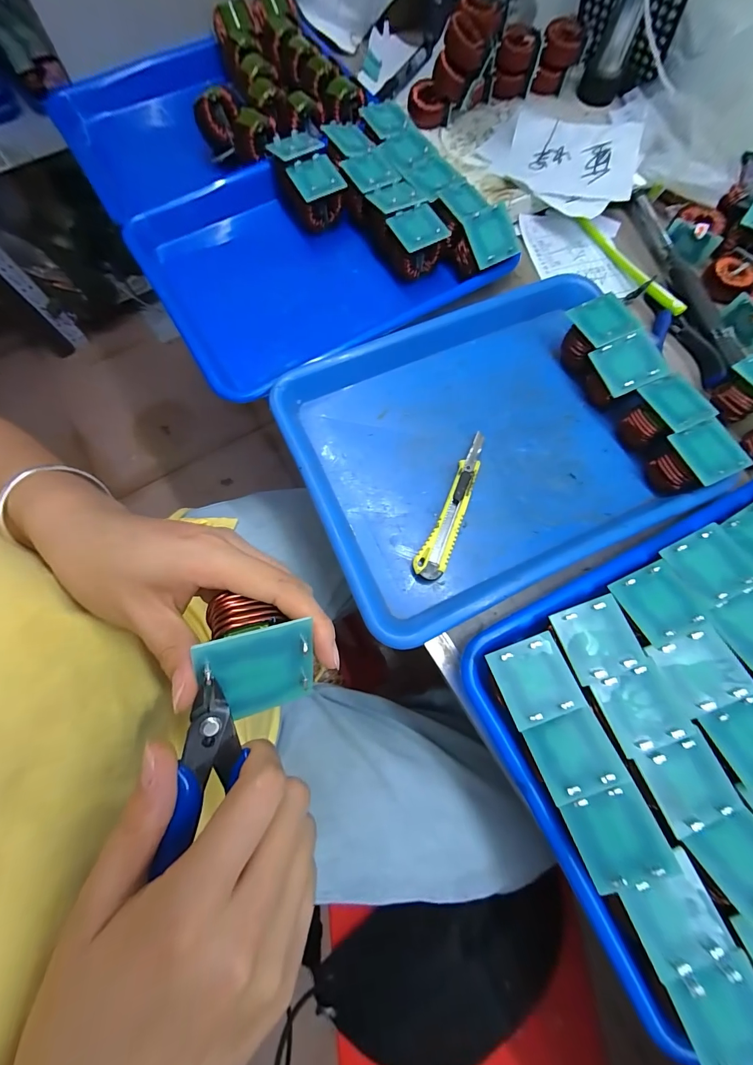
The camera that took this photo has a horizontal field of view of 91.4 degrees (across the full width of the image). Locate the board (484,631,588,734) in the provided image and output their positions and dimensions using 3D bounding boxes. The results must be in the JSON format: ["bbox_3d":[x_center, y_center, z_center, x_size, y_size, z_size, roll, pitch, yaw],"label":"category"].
[{"bbox_3d":[0.098,0.093,0.229,0.047,0.005,0.047,-22,69,1],"label":"board"}]

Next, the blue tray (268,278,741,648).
[{"bbox_3d":[0.090,-0.076,0.320,0.302,0.033,0.242,-23,75,-9],"label":"blue tray"}]

